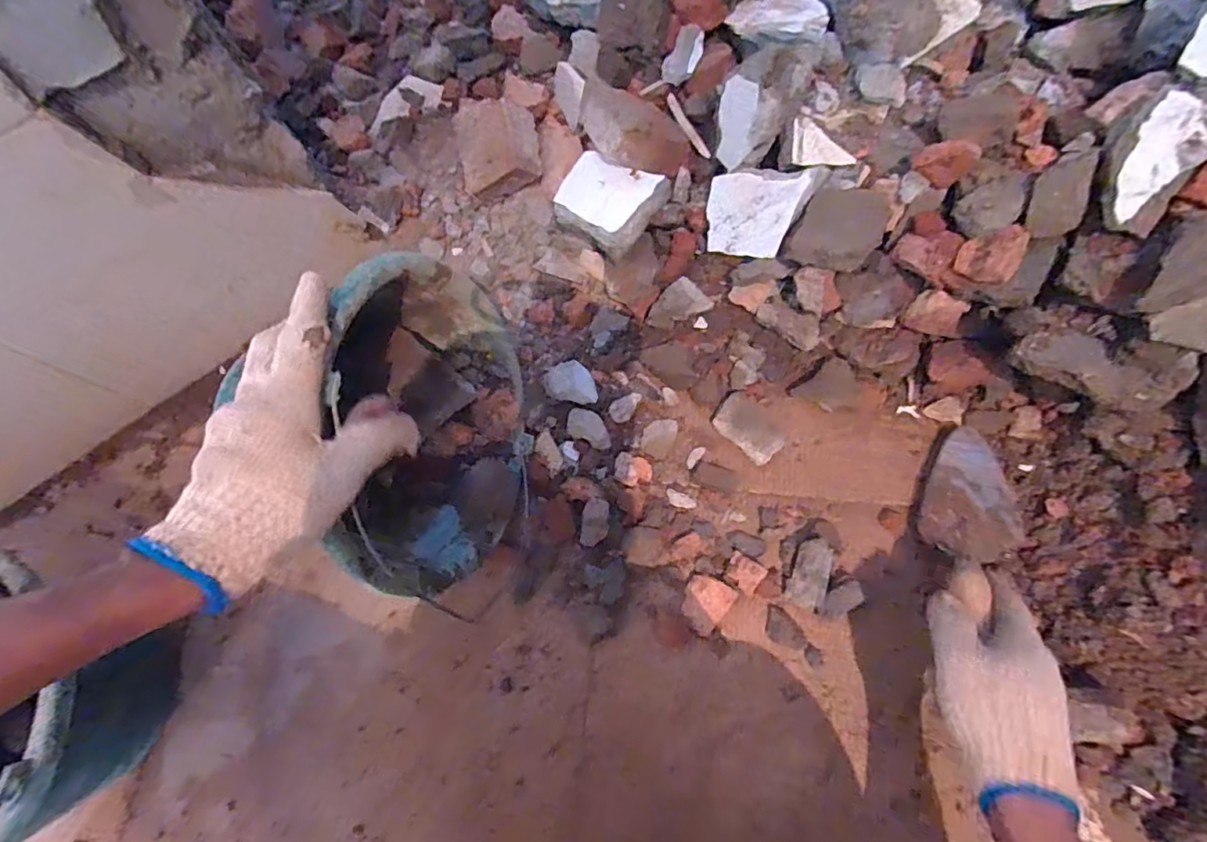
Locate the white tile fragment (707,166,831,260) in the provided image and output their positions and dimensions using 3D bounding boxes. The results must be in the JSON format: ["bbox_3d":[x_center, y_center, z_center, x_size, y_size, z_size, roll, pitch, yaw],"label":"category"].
[{"bbox_3d":[0.153,-0.203,0.538,0.103,0.009,0.079,14,111,29],"label":"white tile fragment"}]

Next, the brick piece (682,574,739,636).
[{"bbox_3d":[0.098,0.176,0.526,0.041,0.025,0.050,30,75,11],"label":"brick piece"}]

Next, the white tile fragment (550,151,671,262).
[{"bbox_3d":[0.002,-0.230,0.560,0.099,0.032,0.089,32,75,11],"label":"white tile fragment"}]

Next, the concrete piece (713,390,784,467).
[{"bbox_3d":[0.155,0.007,0.578,0.074,0.014,0.051,40,77,13],"label":"concrete piece"}]

